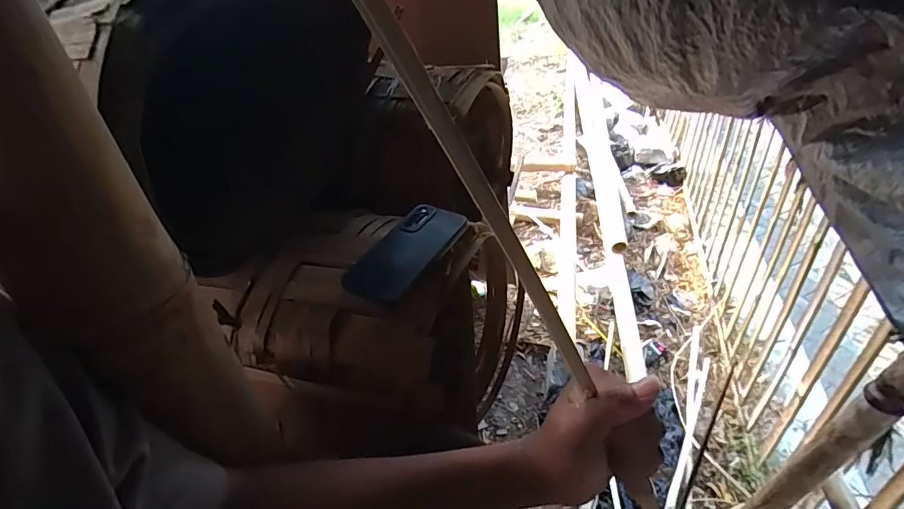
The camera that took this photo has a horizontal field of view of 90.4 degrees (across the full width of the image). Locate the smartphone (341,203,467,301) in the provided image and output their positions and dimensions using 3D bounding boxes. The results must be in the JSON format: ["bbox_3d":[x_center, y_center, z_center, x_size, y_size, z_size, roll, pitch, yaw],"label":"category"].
[{"bbox_3d":[-0.051,-0.008,0.514,0.079,0.011,0.153,20,50,29],"label":"smartphone"}]

